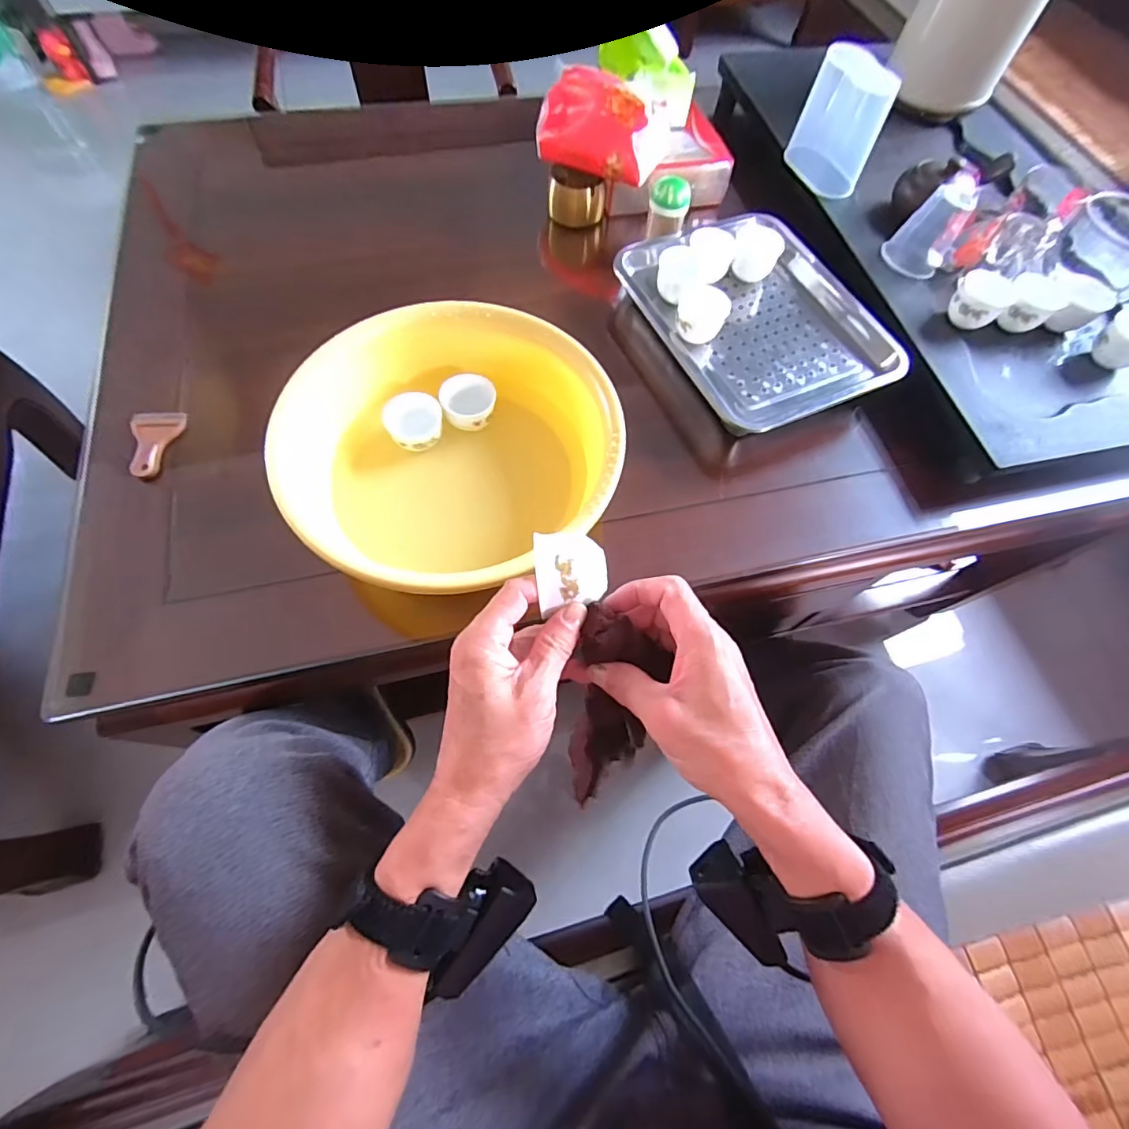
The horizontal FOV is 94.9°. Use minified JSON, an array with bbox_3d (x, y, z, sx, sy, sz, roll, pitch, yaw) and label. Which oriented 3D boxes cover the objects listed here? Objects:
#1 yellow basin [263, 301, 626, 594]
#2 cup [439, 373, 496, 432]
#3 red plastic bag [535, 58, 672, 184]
[{"bbox_3d":[-0.105,-0.105,0.488,0.287,0.092,0.275,1,67,-3],"label":"yellow basin"},{"bbox_3d":[-0.099,-0.164,0.523,0.052,0.027,0.046,10,66,1],"label":"cup"},{"bbox_3d":[0.046,-0.547,0.641,0.154,0.077,0.079,24,67,7],"label":"red plastic bag"}]

